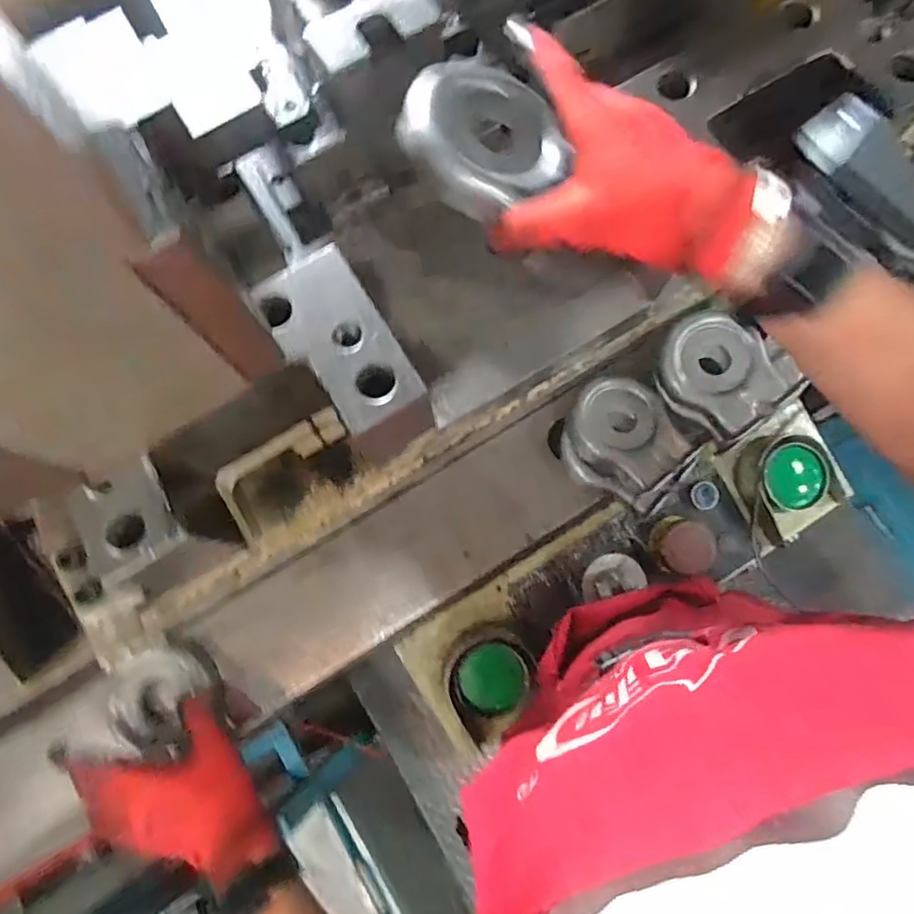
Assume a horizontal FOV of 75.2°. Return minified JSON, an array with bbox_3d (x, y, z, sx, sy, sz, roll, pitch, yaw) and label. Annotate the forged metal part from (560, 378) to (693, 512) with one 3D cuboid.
[{"bbox_3d":[0.167,-0.017,0.611,0.114,0.063,0.107,0,76,1],"label":"forged metal part"}]

